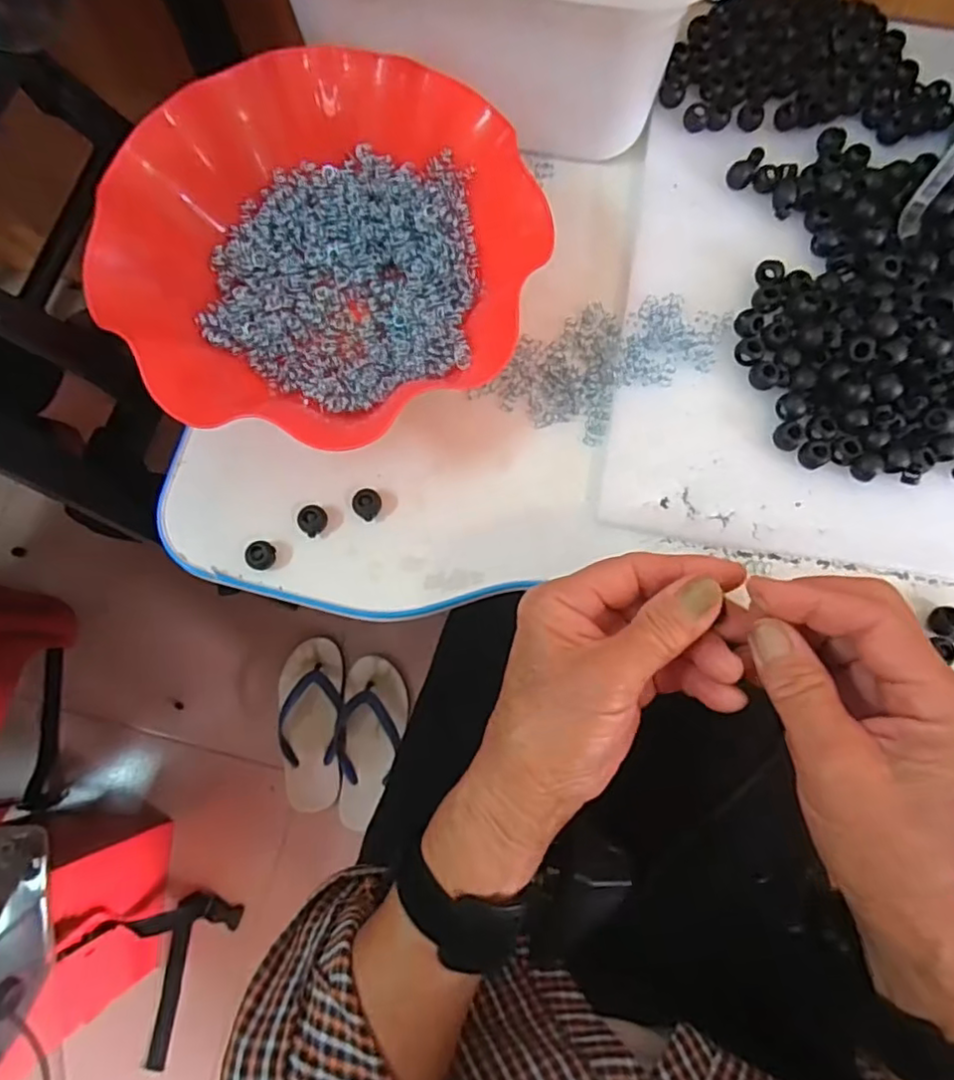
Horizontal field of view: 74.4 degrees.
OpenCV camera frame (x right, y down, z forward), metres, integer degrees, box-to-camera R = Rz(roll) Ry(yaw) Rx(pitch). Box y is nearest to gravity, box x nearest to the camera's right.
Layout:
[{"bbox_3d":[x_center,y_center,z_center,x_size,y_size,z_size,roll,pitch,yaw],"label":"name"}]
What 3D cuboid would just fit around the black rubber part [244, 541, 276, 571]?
[{"bbox_3d":[-0.116,0.008,0.337,0.013,0.012,0.015,35,79,8],"label":"black rubber part"}]

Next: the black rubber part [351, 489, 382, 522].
[{"bbox_3d":[-0.060,-0.019,0.344,0.015,0.010,0.015,0,77,0],"label":"black rubber part"}]

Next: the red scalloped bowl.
[{"bbox_3d":[-0.082,-0.151,0.348,0.211,0.063,0.213,0,77,0],"label":"red scalloped bowl"}]

